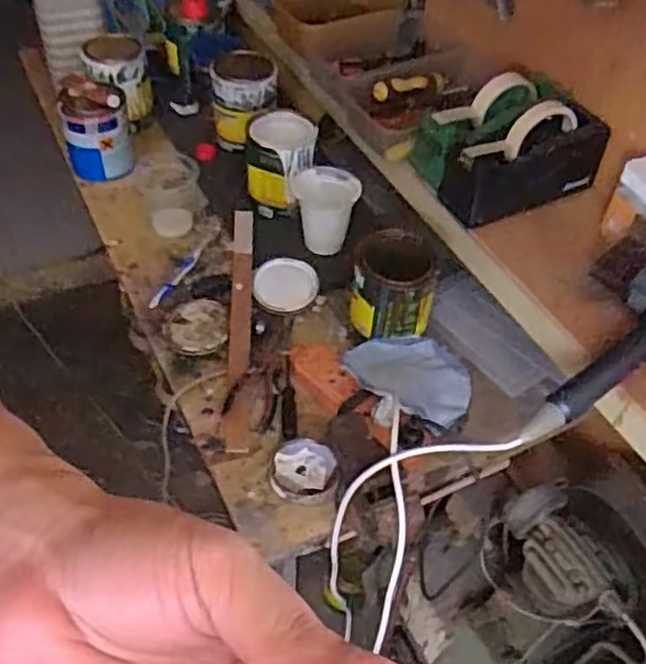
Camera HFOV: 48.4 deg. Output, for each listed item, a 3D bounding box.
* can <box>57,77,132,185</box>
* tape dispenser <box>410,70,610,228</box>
[{"bbox_3d":[-0.355,-0.325,1.126,0.095,0.126,0.097,2,48,-2],"label":"can"},{"bbox_3d":[0.243,-0.240,0.936,0.206,0.133,0.147,-16,51,-17],"label":"tape dispenser"}]

